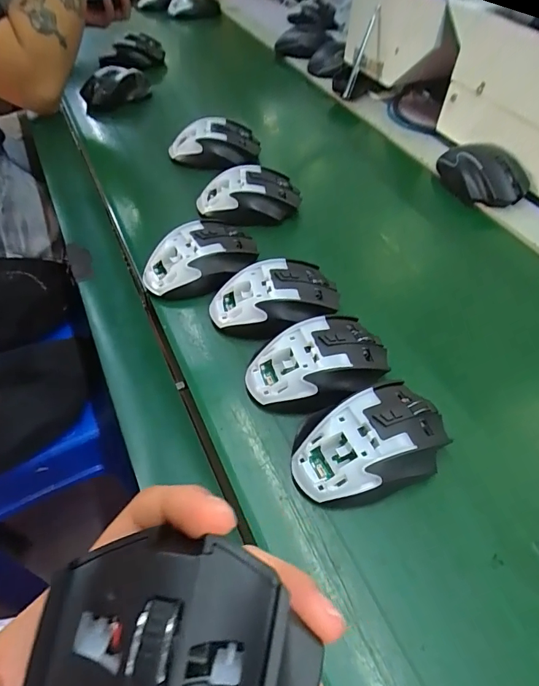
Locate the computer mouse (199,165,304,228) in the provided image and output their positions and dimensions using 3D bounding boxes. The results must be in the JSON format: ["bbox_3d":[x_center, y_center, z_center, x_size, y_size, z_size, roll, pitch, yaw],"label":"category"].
[{"bbox_3d":[-0.024,-0.168,0.492,0.112,0.034,0.065,-13,54,-7],"label":"computer mouse"}]

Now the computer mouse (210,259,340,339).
[{"bbox_3d":[0.006,-0.037,0.388,0.112,0.035,0.073,-14,54,-9],"label":"computer mouse"}]

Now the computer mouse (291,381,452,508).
[{"bbox_3d":[0.071,0.069,0.306,0.113,0.038,0.074,-20,55,-17],"label":"computer mouse"}]

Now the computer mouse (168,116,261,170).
[{"bbox_3d":[-0.072,-0.265,0.567,0.112,0.046,0.056,2,53,3],"label":"computer mouse"}]

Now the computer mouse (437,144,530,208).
[{"bbox_3d":[0.253,-0.204,0.518,0.056,0.048,0.107,-32,58,-21],"label":"computer mouse"}]

